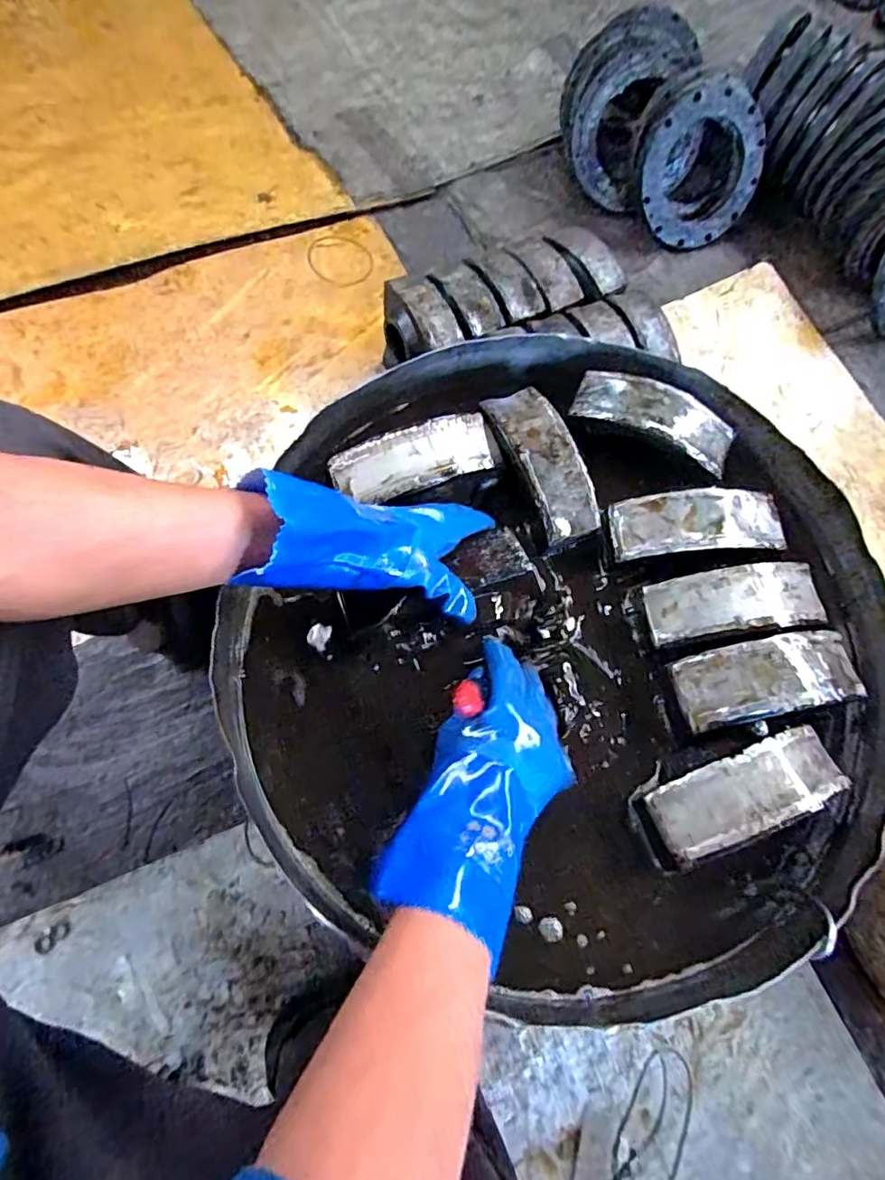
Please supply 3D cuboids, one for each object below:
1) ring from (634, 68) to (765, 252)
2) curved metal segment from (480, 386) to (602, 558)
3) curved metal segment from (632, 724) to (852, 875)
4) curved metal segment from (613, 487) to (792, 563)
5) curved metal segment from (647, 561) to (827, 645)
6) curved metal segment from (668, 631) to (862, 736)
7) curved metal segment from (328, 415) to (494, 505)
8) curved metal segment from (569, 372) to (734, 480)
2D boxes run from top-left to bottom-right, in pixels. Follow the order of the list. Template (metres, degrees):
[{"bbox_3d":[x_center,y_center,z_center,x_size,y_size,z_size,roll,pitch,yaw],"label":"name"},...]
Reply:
[{"bbox_3d":[0.512,-0.841,1.135,0.247,0.278,0.062,4,40,-4],"label":"ring"},{"bbox_3d":[0.097,-0.121,0.537,0.060,0.032,0.154,-22,74,-11],"label":"curved metal segment"},{"bbox_3d":[0.238,0.164,0.458,0.162,0.050,0.059,-20,74,-10],"label":"curved metal segment"},{"bbox_3d":[0.239,-0.063,0.530,0.158,0.024,0.060,-3,71,-5],"label":"curved metal segment"},{"bbox_3d":[0.262,0.010,0.508,0.155,0.026,0.059,-8,72,-7],"label":"curved metal segment"},{"bbox_3d":[0.273,0.074,0.480,0.150,0.032,0.062,-11,72,-7],"label":"curved metal segment"},{"bbox_3d":[-0.024,-0.120,0.527,0.150,0.027,0.060,-22,74,-11],"label":"curved metal segment"},{"bbox_3d":[0.210,-0.173,0.560,0.155,0.027,0.060,26,71,5],"label":"curved metal segment"}]

